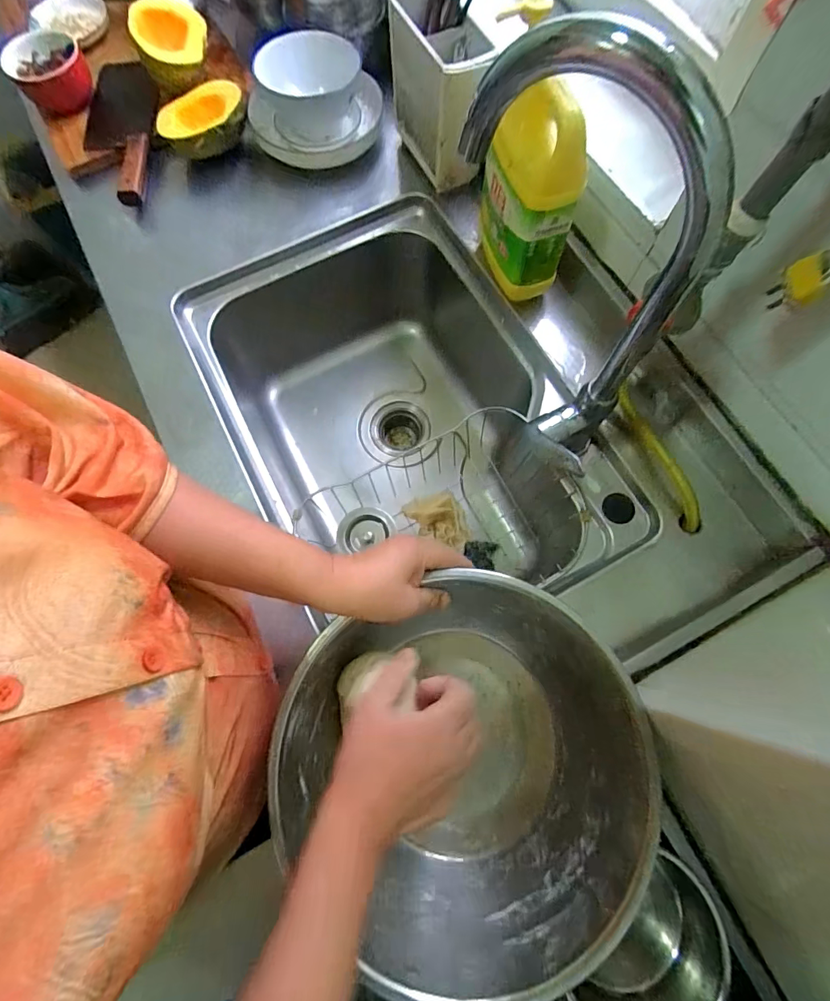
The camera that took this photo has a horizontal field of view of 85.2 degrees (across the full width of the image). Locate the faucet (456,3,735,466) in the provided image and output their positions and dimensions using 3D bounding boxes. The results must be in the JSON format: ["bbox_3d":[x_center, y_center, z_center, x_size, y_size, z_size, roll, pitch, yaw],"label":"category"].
[{"bbox_3d":[0.119,-0.155,0.395,0.207,0.347,0.144,16,74,5],"label":"faucet"}]

